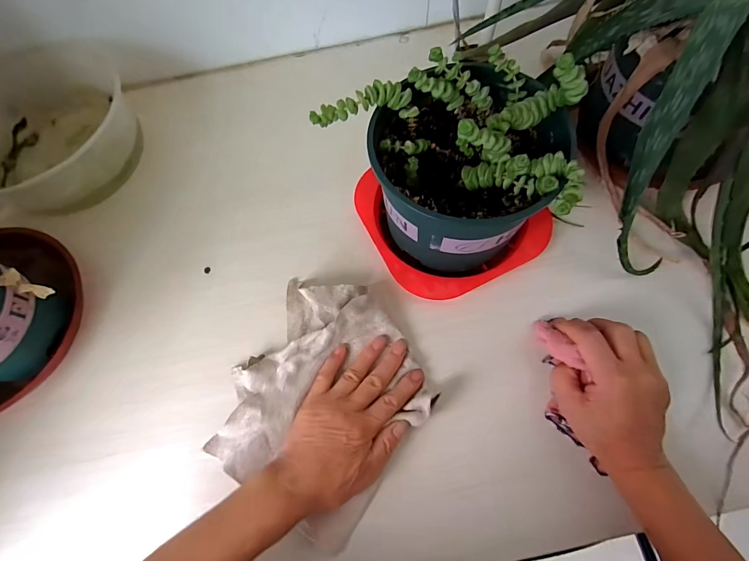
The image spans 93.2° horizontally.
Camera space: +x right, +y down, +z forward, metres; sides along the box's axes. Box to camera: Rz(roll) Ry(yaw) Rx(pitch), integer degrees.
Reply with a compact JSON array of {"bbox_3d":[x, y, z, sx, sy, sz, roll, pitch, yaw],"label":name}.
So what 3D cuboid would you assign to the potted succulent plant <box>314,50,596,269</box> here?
[{"bbox_3d":[0.077,-0.104,0.331,0.180,0.167,0.166,-1,69,3],"label":"potted succulent plant"}]

